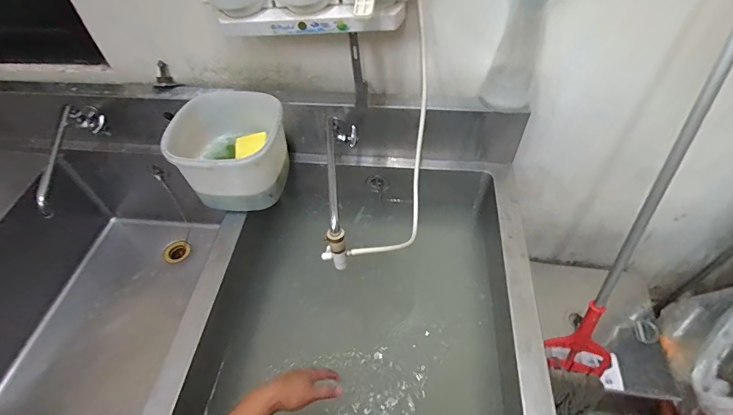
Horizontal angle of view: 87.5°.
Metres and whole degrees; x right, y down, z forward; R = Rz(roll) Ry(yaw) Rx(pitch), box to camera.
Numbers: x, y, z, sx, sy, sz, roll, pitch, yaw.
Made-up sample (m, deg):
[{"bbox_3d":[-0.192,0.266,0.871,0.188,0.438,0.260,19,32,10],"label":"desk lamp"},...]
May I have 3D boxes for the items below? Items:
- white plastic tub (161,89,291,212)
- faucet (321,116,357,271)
[{"bbox_3d":[-0.291,-0.119,0.836,0.234,0.169,0.218,-1,50,1],"label":"white plastic tub"},{"bbox_3d":[-0.056,-0.064,0.741,0.066,0.092,0.358,0,50,2],"label":"faucet"}]

